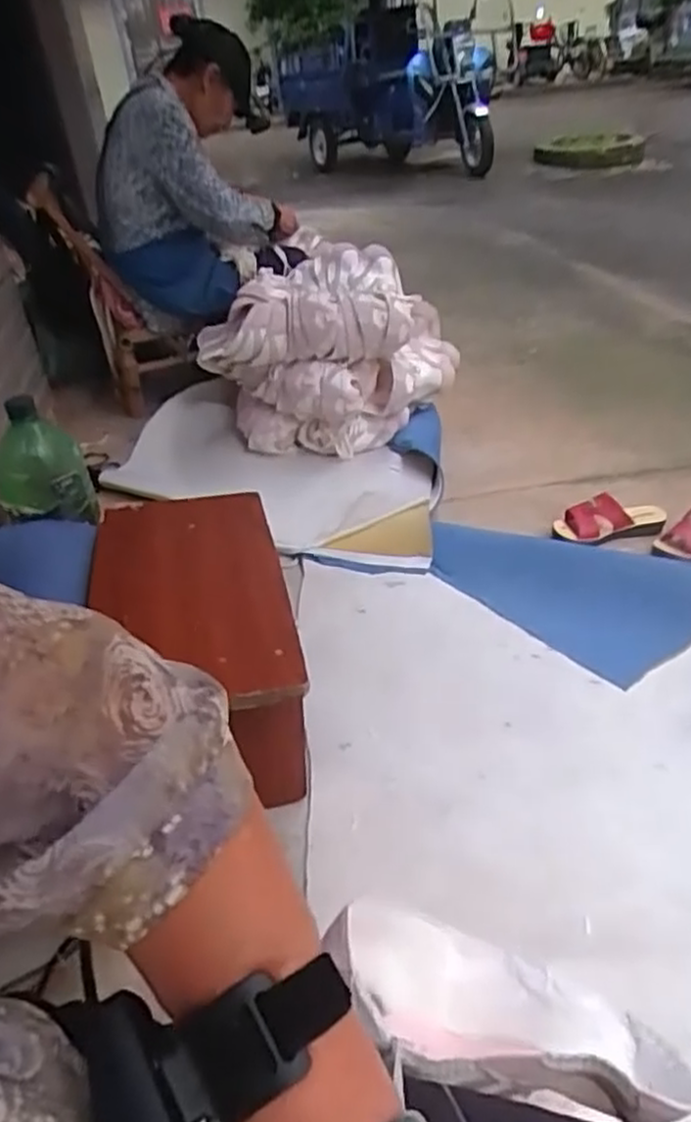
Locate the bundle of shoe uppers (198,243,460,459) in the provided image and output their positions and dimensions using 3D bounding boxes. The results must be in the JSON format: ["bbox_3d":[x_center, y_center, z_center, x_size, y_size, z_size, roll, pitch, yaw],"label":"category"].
[{"bbox_3d":[-0.027,-0.472,1.714,0.494,0.385,0.346,-23,40,-27],"label":"bundle of shoe uppers"}]

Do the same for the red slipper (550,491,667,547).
[{"bbox_3d":[0.500,-0.081,1.415,0.197,0.081,0.095,-10,36,-11],"label":"red slipper"}]

